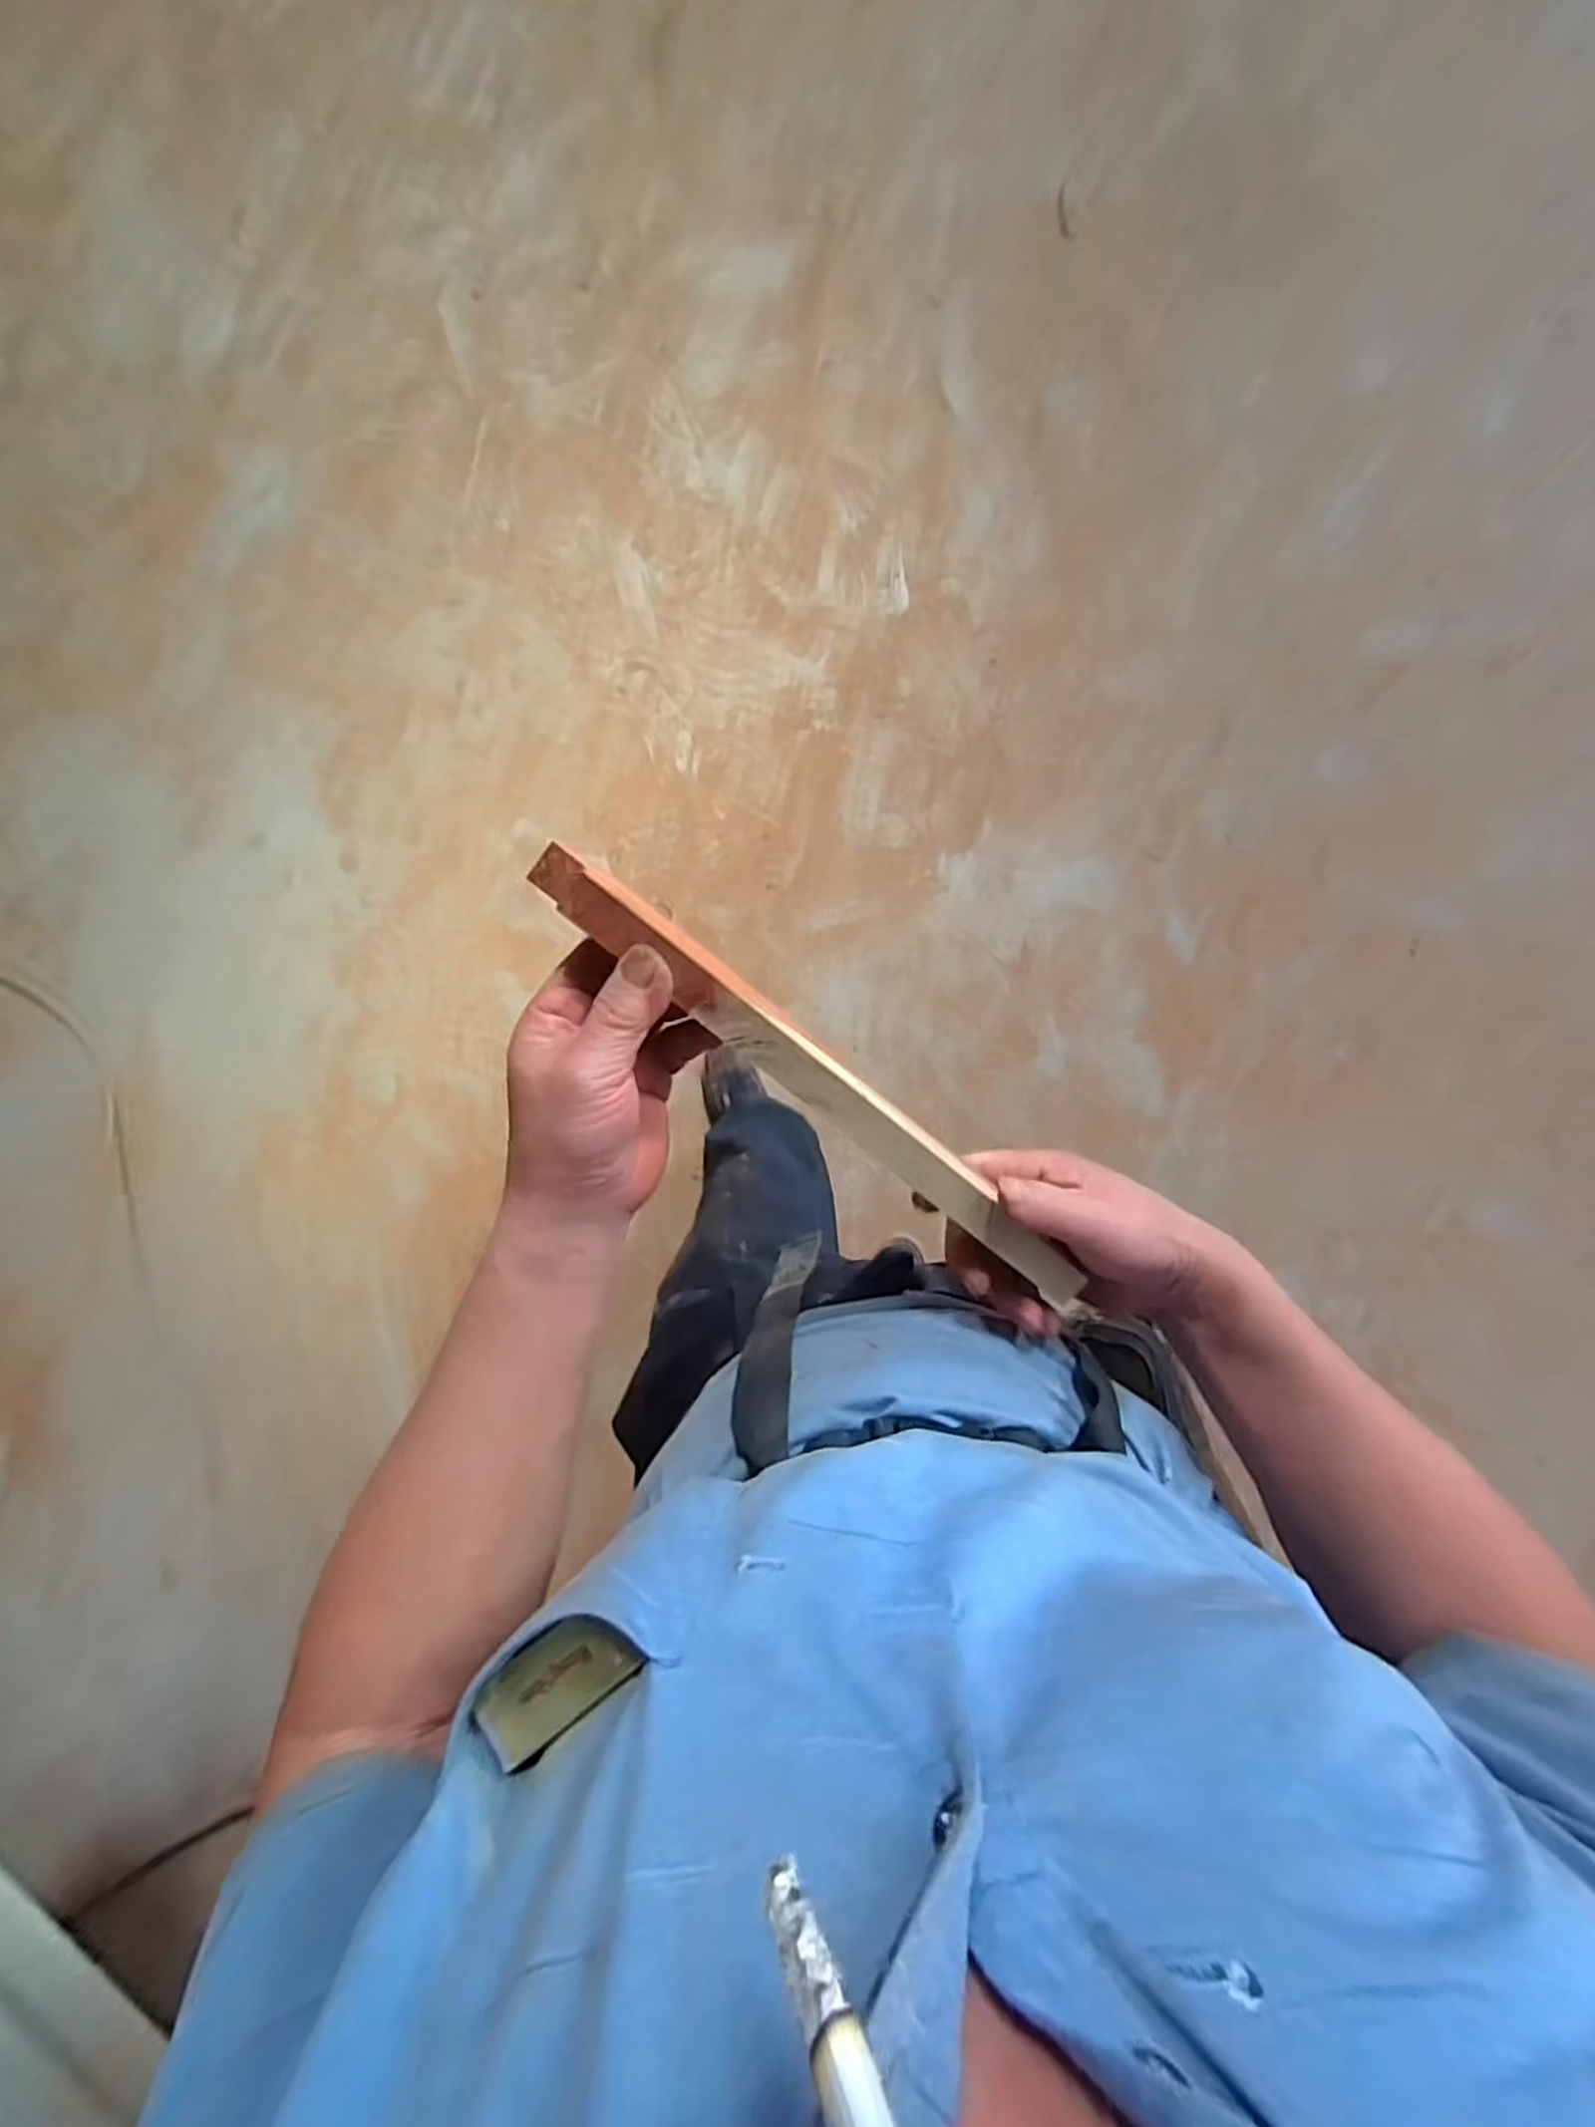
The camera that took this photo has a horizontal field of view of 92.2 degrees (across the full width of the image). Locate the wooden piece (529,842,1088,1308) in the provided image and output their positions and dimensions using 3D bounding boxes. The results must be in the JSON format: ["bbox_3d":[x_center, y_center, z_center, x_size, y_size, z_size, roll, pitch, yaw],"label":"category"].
[{"bbox_3d":[0.017,0.014,0.352,0.314,0.025,0.027,40,91,-14],"label":"wooden piece"}]

